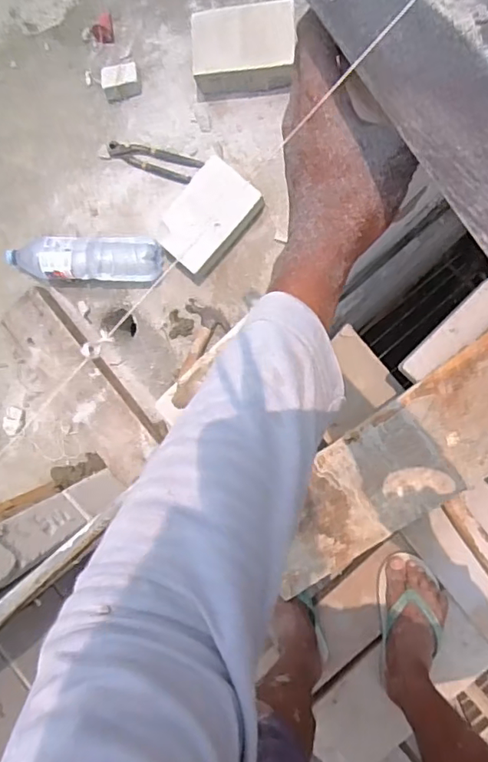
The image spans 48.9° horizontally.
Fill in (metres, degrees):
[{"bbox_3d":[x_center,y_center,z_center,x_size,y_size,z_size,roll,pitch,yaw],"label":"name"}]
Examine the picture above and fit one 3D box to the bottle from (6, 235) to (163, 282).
[{"bbox_3d":[-0.332,-0.257,1.129,0.332,0.088,0.092,2,93,9],"label":"bottle"}]

